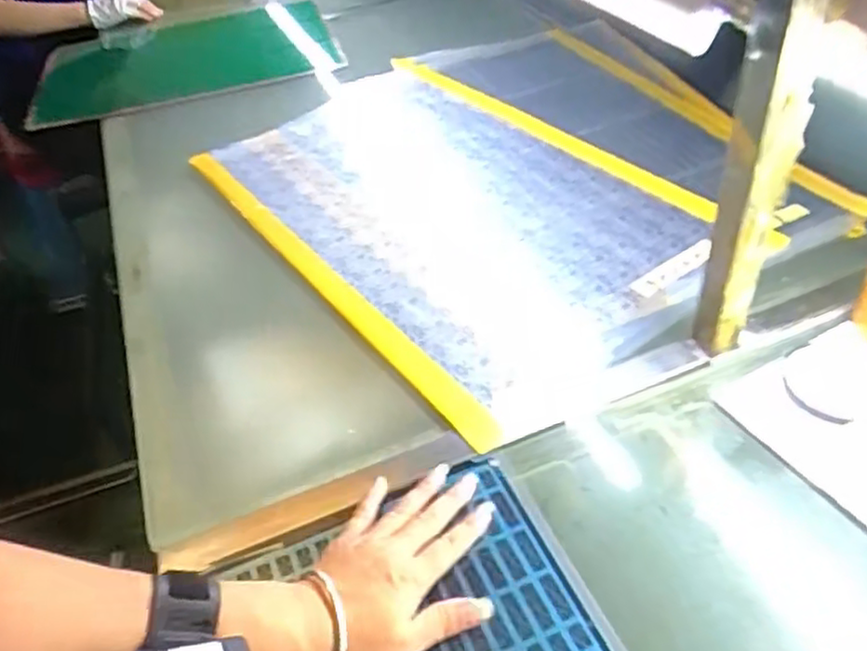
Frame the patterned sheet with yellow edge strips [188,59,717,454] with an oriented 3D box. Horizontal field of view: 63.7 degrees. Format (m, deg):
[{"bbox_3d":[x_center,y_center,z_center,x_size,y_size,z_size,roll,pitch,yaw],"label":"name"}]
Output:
[{"bbox_3d":[0.014,-0.156,0.831,0.402,0.013,0.632,-31,48,-23],"label":"patterned sheet with yellow edge strips"}]

